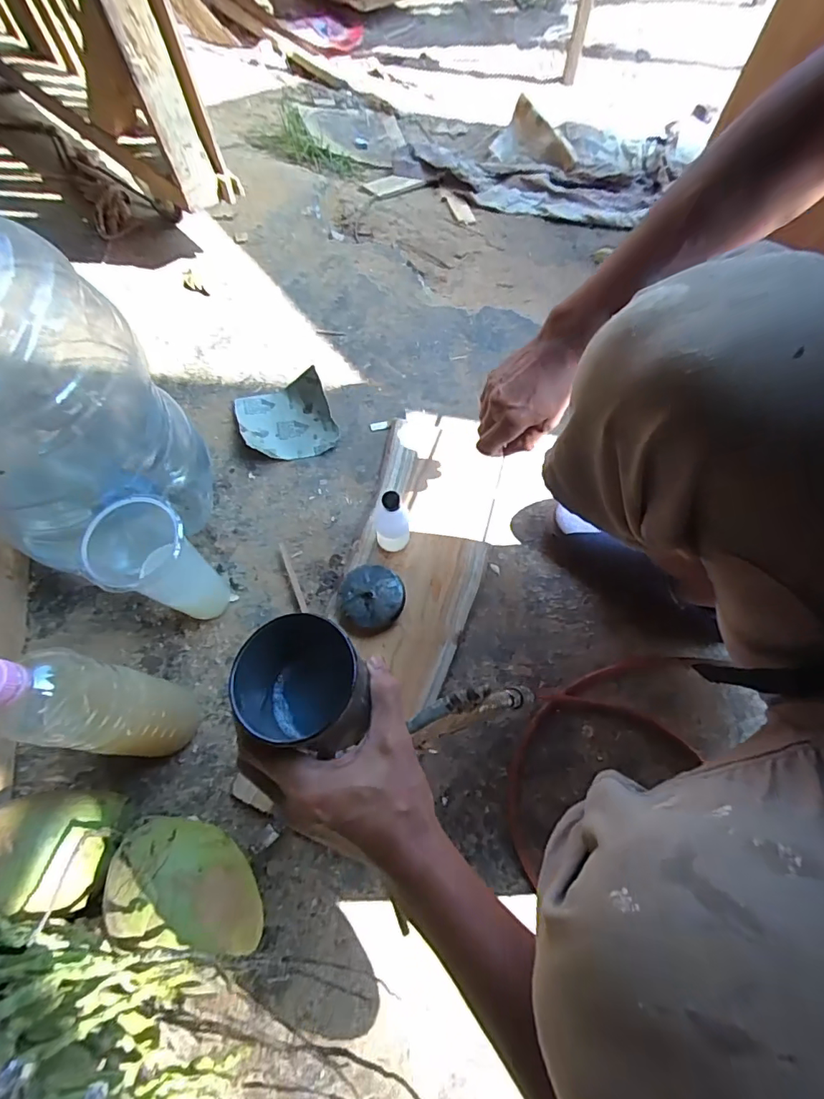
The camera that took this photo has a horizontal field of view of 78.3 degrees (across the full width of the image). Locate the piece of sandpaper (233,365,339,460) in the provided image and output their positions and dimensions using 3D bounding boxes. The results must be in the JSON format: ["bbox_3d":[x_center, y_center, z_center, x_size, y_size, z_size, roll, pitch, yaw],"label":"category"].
[{"bbox_3d":[-0.182,-0.193,0.720,0.125,0.045,0.131,-23,68,-10],"label":"piece of sandpaper"}]

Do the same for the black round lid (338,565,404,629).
[{"bbox_3d":[-0.049,0.059,0.615,0.075,0.027,0.073,0,67,0],"label":"black round lid"}]

